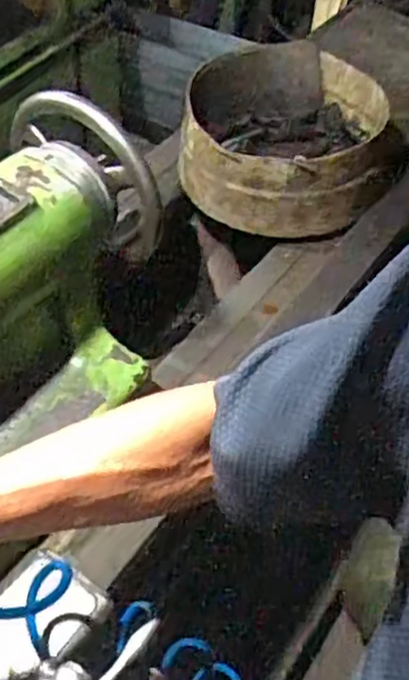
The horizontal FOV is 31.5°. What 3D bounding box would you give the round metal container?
[{"bbox_3d":[0.120,-0.300,1.106,0.309,0.143,0.325,-1,48,-3],"label":"round metal container"}]

